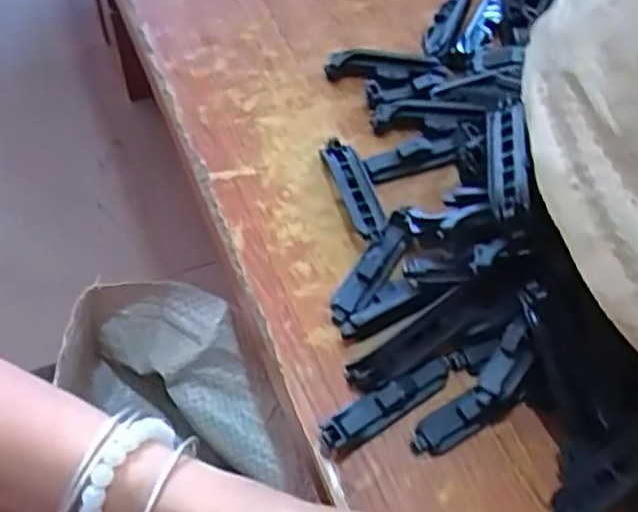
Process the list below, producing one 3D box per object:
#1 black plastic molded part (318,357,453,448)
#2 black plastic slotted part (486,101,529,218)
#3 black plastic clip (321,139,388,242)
[{"bbox_3d":[0.034,0.069,0.321,0.072,0.016,0.015,-25,65,-18],"label":"black plastic molded part"},{"bbox_3d":[0.090,-0.047,0.326,0.015,0.016,0.067,7,60,-2],"label":"black plastic slotted part"},{"bbox_3d":[0.020,-0.036,0.381,0.017,0.016,0.067,-15,63,-14],"label":"black plastic clip"}]

